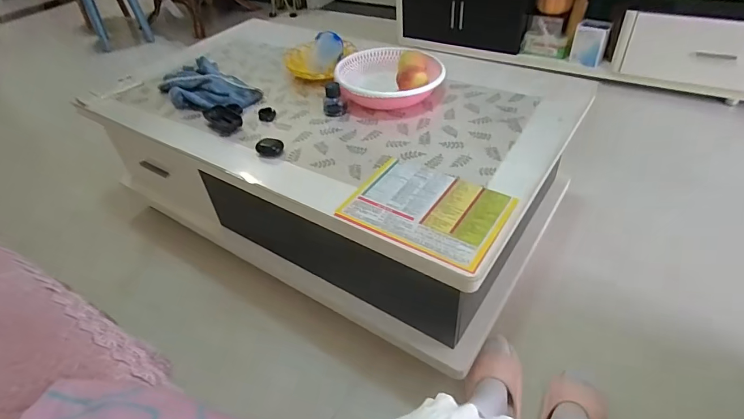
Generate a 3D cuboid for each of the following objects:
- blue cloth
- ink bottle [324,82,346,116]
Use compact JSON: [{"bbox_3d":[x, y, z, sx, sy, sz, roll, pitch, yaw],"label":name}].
[{"bbox_3d":[-0.436,-0.325,1.128,0.182,0.043,0.289,-34,51,-27],"label":"blue cloth"},{"bbox_3d":[-0.091,-0.265,1.022,0.051,0.073,0.046,-9,42,-5],"label":"ink bottle"}]

